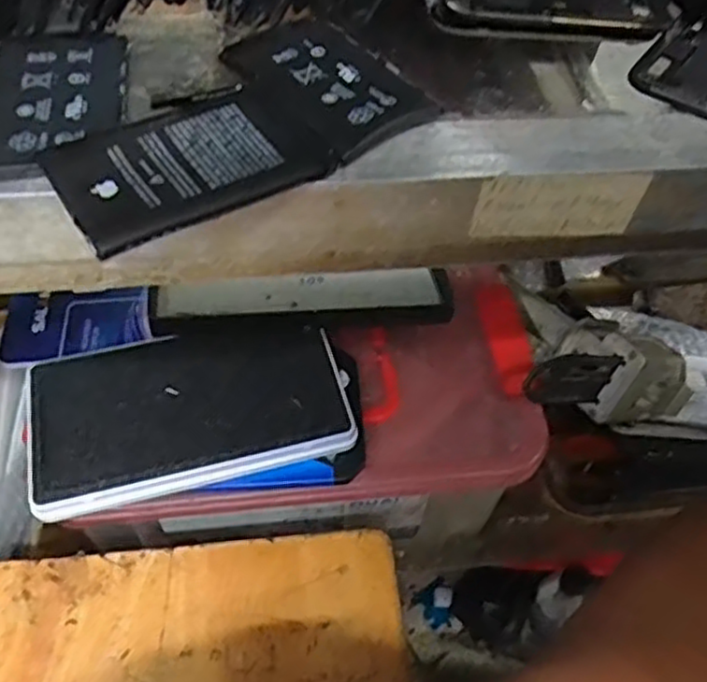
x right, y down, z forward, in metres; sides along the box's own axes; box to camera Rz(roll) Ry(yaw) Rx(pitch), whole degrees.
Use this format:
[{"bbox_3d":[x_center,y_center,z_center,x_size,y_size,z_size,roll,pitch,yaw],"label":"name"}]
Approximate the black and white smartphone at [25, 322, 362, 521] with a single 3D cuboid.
[{"bbox_3d":[-0.096,0.037,0.427,0.181,0.015,0.105,-11,54,-13],"label":"black and white smartphone"}]

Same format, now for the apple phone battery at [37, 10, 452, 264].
[{"bbox_3d":[-0.033,-0.061,0.198,0.105,0.006,0.057,-37,63,-28],"label":"apple phone battery"}]

